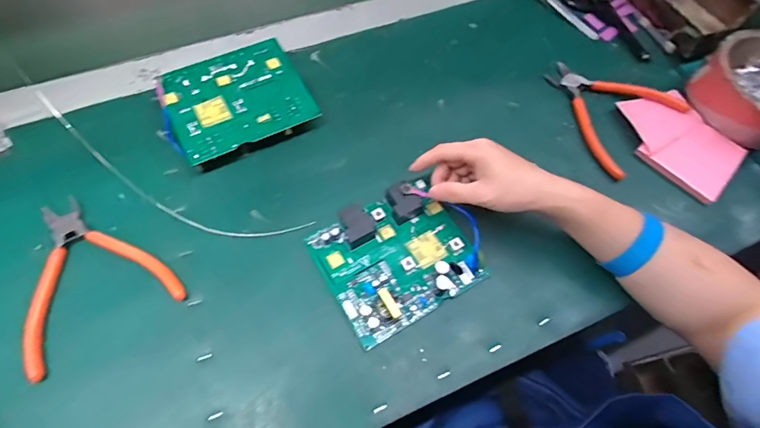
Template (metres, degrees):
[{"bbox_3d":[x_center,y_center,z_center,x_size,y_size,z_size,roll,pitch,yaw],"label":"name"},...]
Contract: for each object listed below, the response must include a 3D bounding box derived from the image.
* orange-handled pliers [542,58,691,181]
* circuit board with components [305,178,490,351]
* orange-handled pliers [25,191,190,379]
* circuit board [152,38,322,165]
[{"bbox_3d":[0.250,-0.123,0.477,0.139,0.017,0.135,-39,73,-20],"label":"orange-handled pliers"},{"bbox_3d":[0.015,0.034,0.377,0.129,0.025,0.114,-27,68,-16],"label":"circuit board with components"},{"bbox_3d":[-0.253,0.043,0.365,0.120,0.011,0.142,-30,70,-17],"label":"orange-handled pliers"},{"bbox_3d":[-0.147,-0.115,0.437,0.137,0.028,0.112,-25,69,-15],"label":"circuit board"}]

